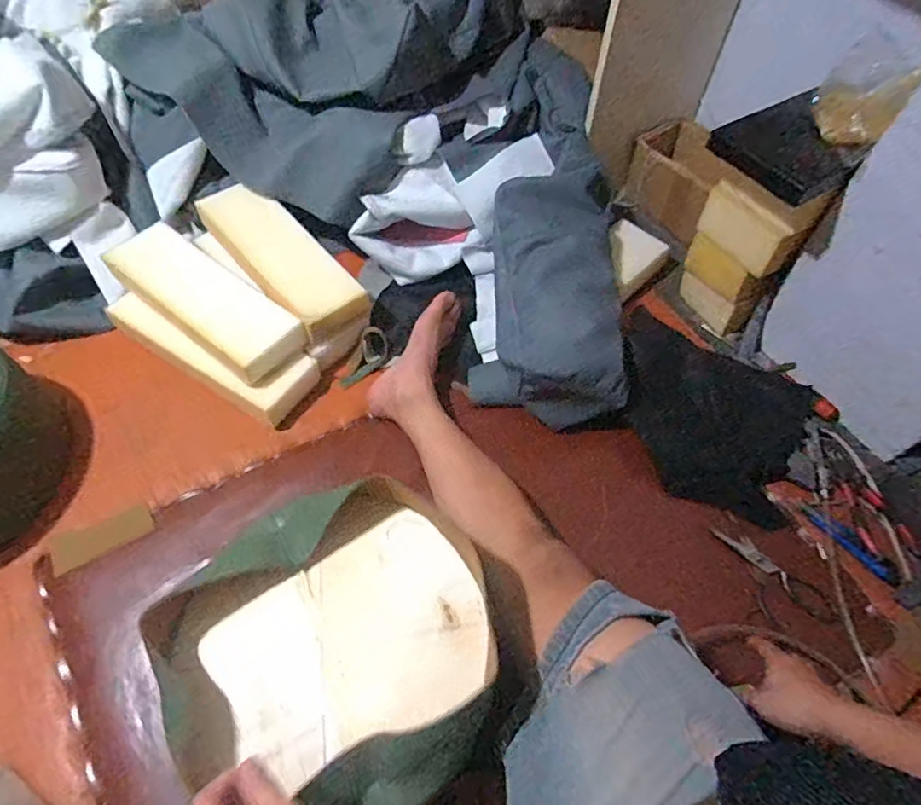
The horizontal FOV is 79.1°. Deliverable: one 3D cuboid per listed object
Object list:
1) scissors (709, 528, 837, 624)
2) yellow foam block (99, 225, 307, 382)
[{"bbox_3d":[0.444,0.262,0.811,0.187,0.008,0.084,40,64,20],"label":"scissors"},{"bbox_3d":[-0.433,-0.176,0.948,0.367,0.059,0.126,34,62,17],"label":"yellow foam block"}]

